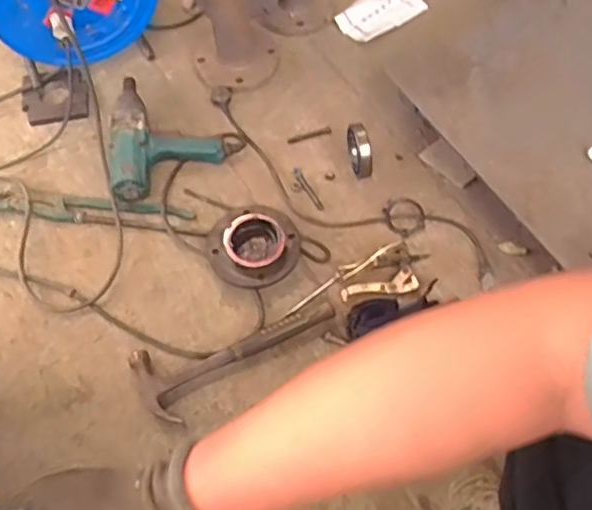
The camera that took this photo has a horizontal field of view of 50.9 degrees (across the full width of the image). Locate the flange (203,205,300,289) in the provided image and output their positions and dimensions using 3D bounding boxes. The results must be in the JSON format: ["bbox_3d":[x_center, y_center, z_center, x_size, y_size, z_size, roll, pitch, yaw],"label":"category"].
[{"bbox_3d":[-0.070,-0.021,1.037,0.153,0.050,0.144,0,61,1],"label":"flange"}]

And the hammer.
[{"bbox_3d":[-0.098,0.134,0.962,0.307,0.043,0.122,-28,64,-14],"label":"hammer"}]

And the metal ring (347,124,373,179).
[{"bbox_3d":[0.111,-0.180,1.099,0.026,0.092,0.083,-15,61,-5],"label":"metal ring"}]

